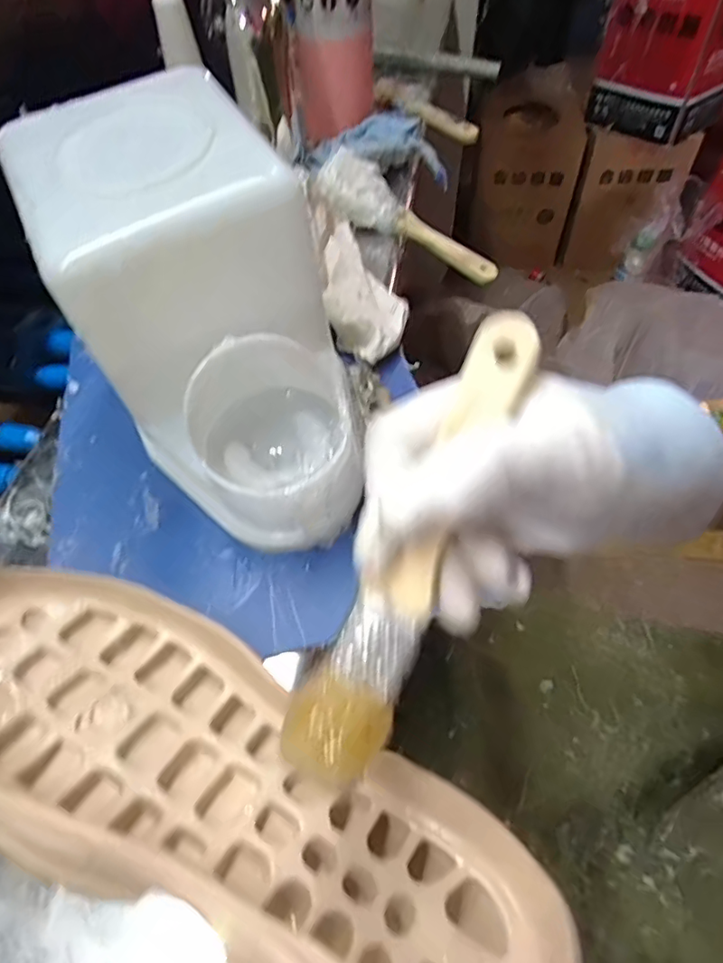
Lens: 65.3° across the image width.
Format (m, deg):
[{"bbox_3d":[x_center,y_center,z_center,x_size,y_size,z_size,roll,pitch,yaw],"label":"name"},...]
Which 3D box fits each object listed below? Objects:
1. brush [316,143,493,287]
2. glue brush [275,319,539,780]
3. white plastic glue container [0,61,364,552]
[{"bbox_3d":[0.045,-0.241,0.533,0.183,0.030,0.049,31,59,-5],"label":"brush"},{"bbox_3d":[0.020,0.022,0.189,0.031,0.008,0.165,25,89,16],"label":"glue brush"},{"bbox_3d":[-0.082,-0.080,0.324,0.128,0.185,0.213,-31,61,-20],"label":"white plastic glue container"}]

